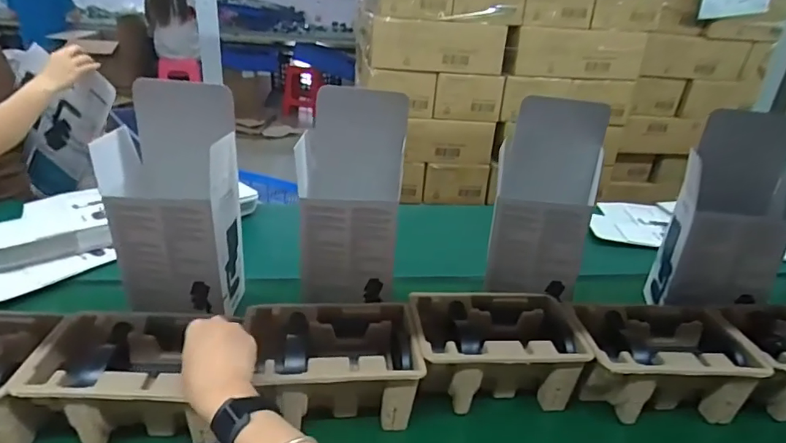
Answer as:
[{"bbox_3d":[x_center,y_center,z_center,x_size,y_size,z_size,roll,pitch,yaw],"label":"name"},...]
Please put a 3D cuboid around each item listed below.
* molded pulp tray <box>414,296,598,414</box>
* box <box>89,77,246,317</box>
[{"bbox_3d":[0.137,0.182,0.698,0.232,0.099,0.152,3,23,-6],"label":"molded pulp tray"},{"bbox_3d":[-0.335,-0.036,0.758,0.167,0.315,0.150,4,23,-4],"label":"box"}]

